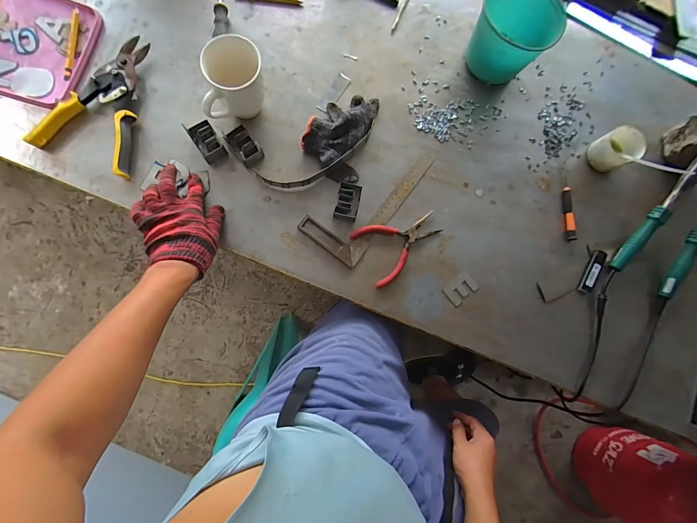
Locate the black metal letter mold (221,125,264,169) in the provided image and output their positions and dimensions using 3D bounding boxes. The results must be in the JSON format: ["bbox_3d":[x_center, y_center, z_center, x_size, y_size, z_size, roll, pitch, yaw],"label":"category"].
[{"bbox_3d":[-0.169,-0.186,0.551,0.037,0.031,0.062,-39,87,-9],"label":"black metal letter mold"}]

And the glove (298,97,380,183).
[{"bbox_3d":[-0.012,-0.222,0.571,0.111,0.039,0.160,16,81,-3],"label":"glove"}]

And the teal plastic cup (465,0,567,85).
[{"bbox_3d":[0.272,-0.378,0.581,0.120,0.110,0.122,1,82,-5],"label":"teal plastic cup"}]

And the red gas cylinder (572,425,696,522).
[{"bbox_3d":[1.023,0.755,1.075,0.283,0.528,0.282,0,84,-5],"label":"red gas cylinder"}]

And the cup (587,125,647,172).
[{"bbox_3d":[0.472,-0.199,0.602,0.064,0.059,0.061,1,82,-5],"label":"cup"}]

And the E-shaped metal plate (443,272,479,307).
[{"bbox_3d":[0.191,0.047,0.577,0.053,0.006,0.035,-36,87,-9],"label":"E-shaped metal plate"}]

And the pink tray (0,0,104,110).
[{"bbox_3d":[-0.522,-0.358,0.554,0.196,0.011,0.192,15,81,-3],"label":"pink tray"}]

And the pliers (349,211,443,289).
[{"bbox_3d":[0.086,-0.035,0.567,0.142,0.009,0.100,-30,86,-8],"label":"pliers"}]

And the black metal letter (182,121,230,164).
[{"bbox_3d":[-0.227,-0.193,0.547,0.036,0.031,0.055,-32,86,-9],"label":"black metal letter"}]

